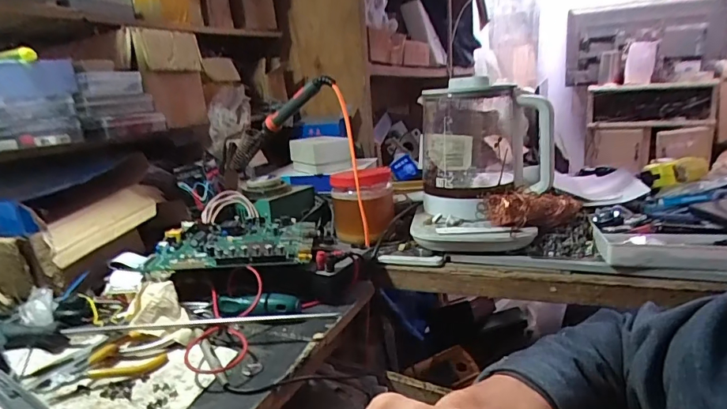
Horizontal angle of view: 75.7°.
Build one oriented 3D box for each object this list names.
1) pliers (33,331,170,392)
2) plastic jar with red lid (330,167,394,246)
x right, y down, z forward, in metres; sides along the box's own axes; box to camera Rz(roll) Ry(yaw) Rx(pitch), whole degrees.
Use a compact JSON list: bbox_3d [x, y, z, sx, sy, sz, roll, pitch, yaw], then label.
[{"bbox_3d":[-0.252,0.153,0.454,0.110,0.020,0.050,-10,15,-21],"label":"pliers"},{"bbox_3d":[-0.001,-0.001,0.708,0.091,0.109,0.075,-4,14,0],"label":"plastic jar with red lid"}]

